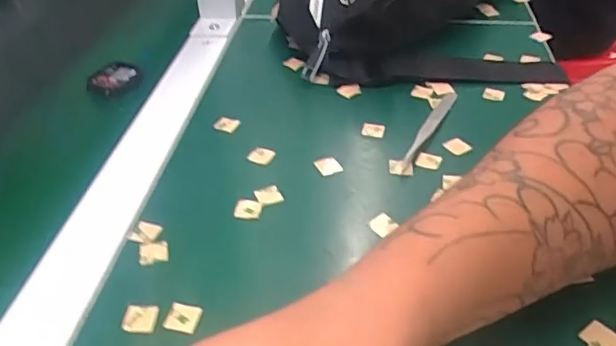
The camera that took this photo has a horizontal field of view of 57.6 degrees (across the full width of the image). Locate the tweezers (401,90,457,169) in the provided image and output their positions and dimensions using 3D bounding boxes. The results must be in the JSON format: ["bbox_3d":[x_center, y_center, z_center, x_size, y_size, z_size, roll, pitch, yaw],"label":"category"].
[{"bbox_3d":[0.092,-0.036,0.413,0.012,0.008,0.110,14,42,21],"label":"tweezers"}]

